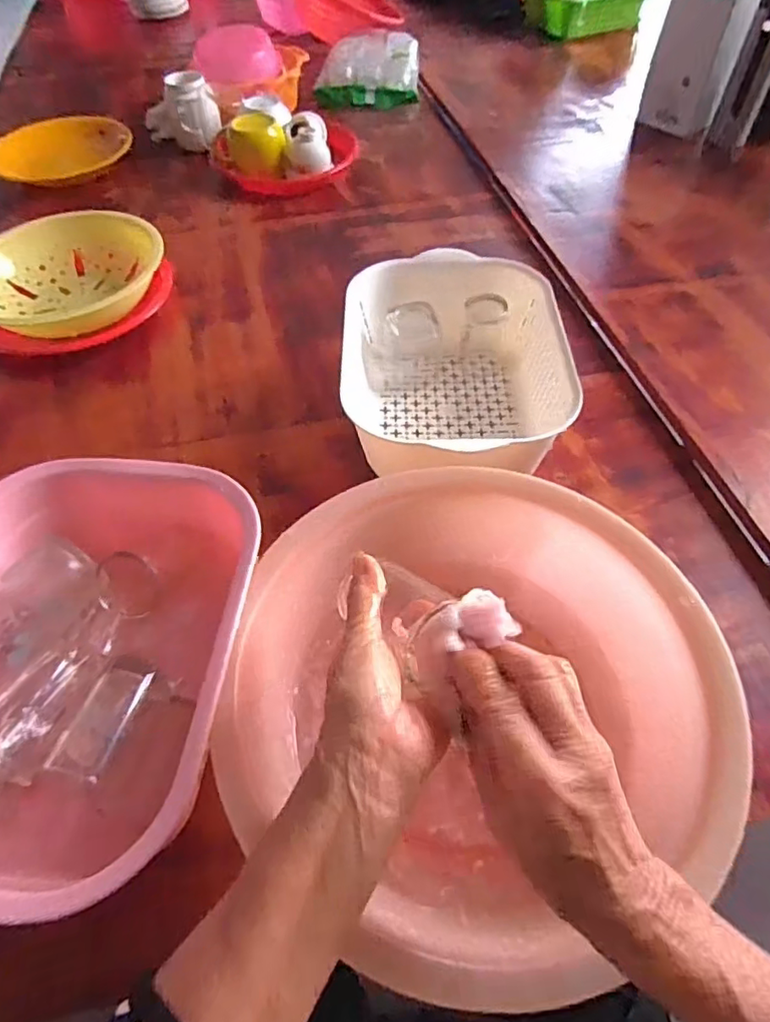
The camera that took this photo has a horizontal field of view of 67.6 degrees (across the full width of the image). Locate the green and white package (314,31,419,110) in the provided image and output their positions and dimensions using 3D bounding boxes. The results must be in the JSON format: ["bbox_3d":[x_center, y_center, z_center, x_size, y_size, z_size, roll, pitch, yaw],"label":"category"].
[{"bbox_3d":[-0.038,-0.903,1.172,0.213,0.068,0.189,-3,54,0],"label":"green and white package"}]

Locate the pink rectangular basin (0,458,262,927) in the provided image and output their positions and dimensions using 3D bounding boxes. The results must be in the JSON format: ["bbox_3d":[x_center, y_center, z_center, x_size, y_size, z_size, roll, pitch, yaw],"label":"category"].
[{"bbox_3d":[-0.218,0.118,0.428,0.237,0.123,0.293,4,55,5],"label":"pink rectangular basin"}]

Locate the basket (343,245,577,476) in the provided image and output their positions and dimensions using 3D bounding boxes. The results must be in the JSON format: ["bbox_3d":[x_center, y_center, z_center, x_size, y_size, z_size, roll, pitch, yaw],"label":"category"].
[{"bbox_3d":[0.075,-0.144,0.612,0.224,0.102,0.273,-1,54,1],"label":"basket"}]

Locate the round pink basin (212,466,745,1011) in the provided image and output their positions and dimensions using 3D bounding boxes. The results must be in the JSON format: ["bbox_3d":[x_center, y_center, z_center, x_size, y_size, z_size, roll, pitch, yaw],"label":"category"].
[{"bbox_3d":[0.064,0.128,0.413,0.312,0.112,0.307,-1,54,2],"label":"round pink basin"}]

